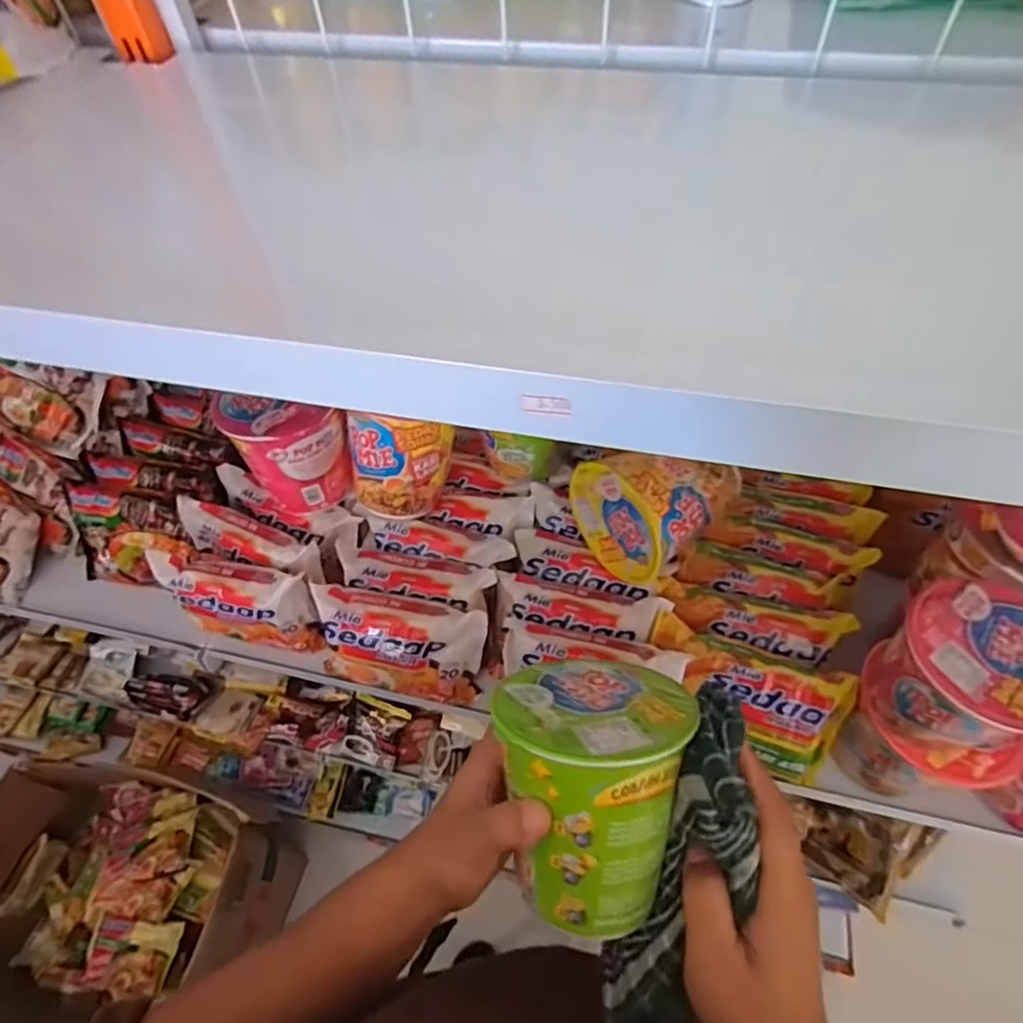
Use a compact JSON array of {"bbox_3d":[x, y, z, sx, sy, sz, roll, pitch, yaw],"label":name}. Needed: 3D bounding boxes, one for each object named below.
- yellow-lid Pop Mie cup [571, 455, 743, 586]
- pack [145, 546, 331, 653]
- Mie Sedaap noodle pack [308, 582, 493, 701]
[{"bbox_3d":[0.115,-0.012,0.514,0.104,0.097,0.102,-36,61,-20],"label":"yellow-lid Pop Mie cup"},{"bbox_3d":[-0.245,0.082,0.561,0.139,0.083,0.043,9,56,9],"label":"pack"},{"bbox_3d":[-0.094,0.116,0.527,0.141,0.089,0.032,5,23,3],"label":"Mie Sedaap noodle pack"}]

